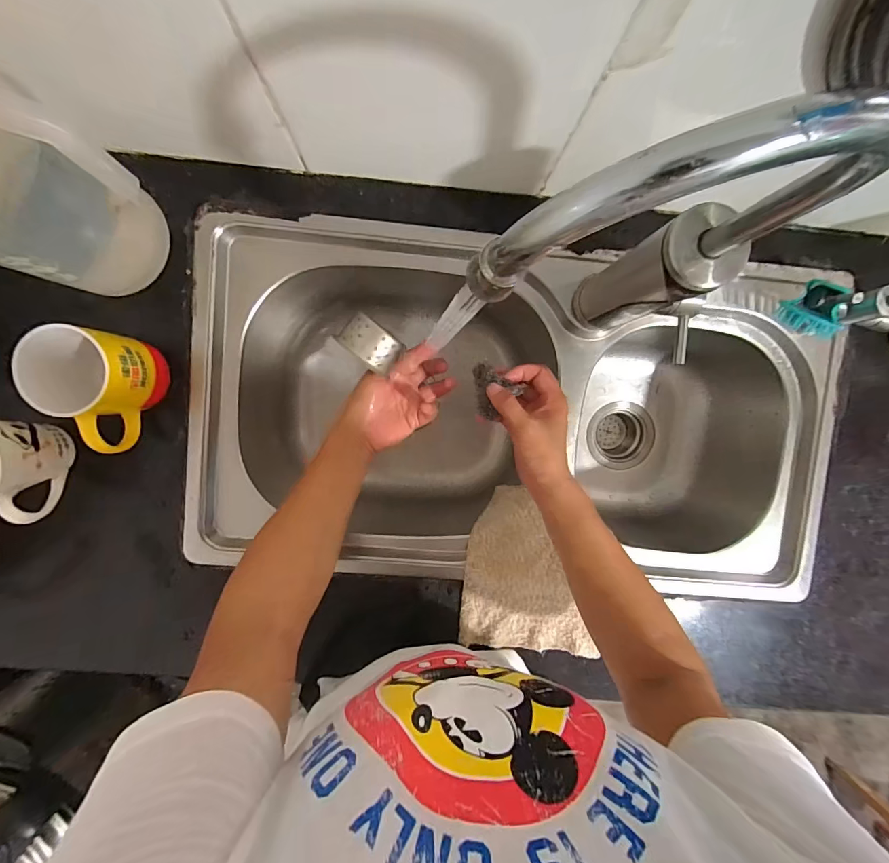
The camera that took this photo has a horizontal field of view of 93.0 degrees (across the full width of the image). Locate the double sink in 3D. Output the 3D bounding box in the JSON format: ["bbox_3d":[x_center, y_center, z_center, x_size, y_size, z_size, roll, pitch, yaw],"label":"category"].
[{"bbox_3d":[0.080,-0.017,0.586,0.731,0.261,0.364,6,94,-3],"label":"double sink"}]

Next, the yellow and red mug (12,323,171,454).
[{"bbox_3d":[-0.334,-0.040,0.412,0.078,0.093,0.109,6,94,-3],"label":"yellow and red mug"}]

